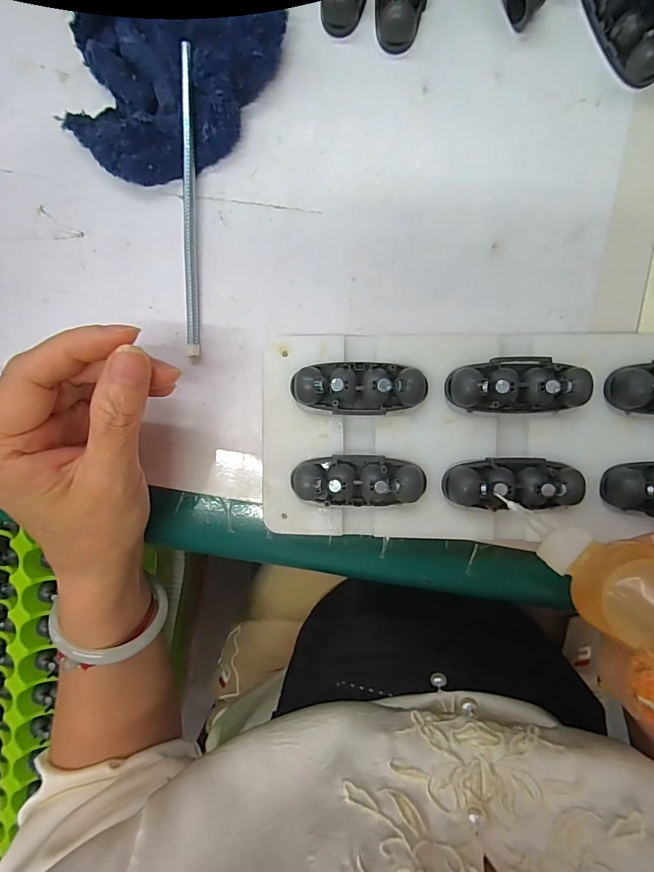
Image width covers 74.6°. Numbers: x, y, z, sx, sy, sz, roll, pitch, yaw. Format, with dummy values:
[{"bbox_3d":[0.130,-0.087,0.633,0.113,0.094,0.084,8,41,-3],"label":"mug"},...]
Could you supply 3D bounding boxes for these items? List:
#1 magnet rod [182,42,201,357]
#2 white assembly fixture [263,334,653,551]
[{"bbox_3d":[-0.071,-0.118,0.224,0.007,0.008,0.150,1,94,4],"label":"magnet rod"},{"bbox_3d":[0.125,0.004,0.208,0.316,0.036,0.106,0,94,4],"label":"white assembly fixture"}]

